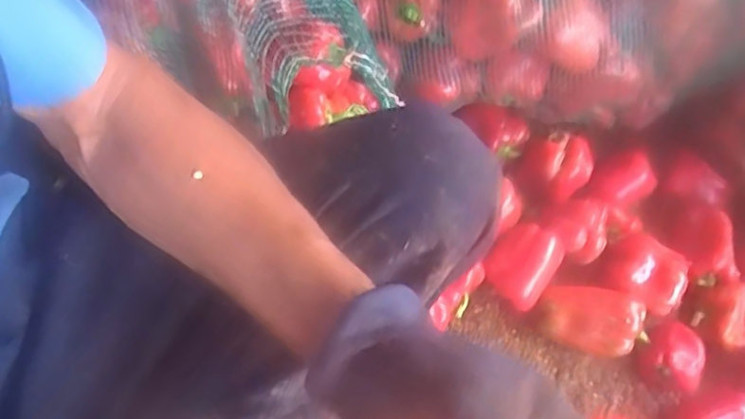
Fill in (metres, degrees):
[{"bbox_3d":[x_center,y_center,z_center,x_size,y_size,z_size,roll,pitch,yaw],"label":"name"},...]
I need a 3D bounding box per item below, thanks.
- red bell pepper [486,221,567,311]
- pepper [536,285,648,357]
[{"bbox_3d":[0.188,0.064,0.757,0.077,0.065,0.082,2,59,-3],"label":"red bell pepper"},{"bbox_3d":[0.268,0.137,0.744,0.119,0.081,0.055,18,59,6],"label":"pepper"}]

